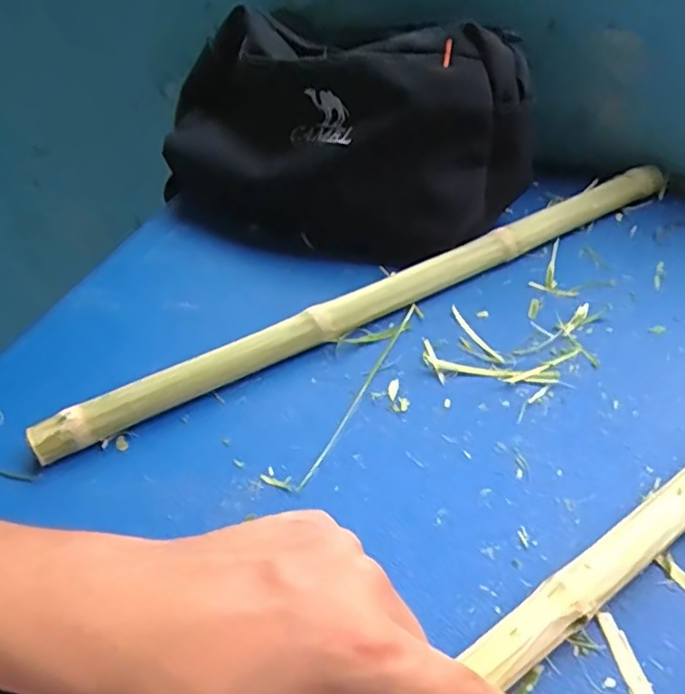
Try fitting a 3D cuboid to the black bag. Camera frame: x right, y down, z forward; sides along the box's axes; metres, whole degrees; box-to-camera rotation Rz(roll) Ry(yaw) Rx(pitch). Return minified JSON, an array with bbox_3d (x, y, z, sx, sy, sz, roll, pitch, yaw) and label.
[{"bbox_3d":[-0.018,-0.159,0.467,0.298,0.129,0.119,19,50,23],"label":"black bag"}]

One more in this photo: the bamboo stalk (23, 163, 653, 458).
[{"bbox_3d":[0.040,-0.040,0.412,0.467,0.027,0.020,-26,48,-19],"label":"bamboo stalk"}]

